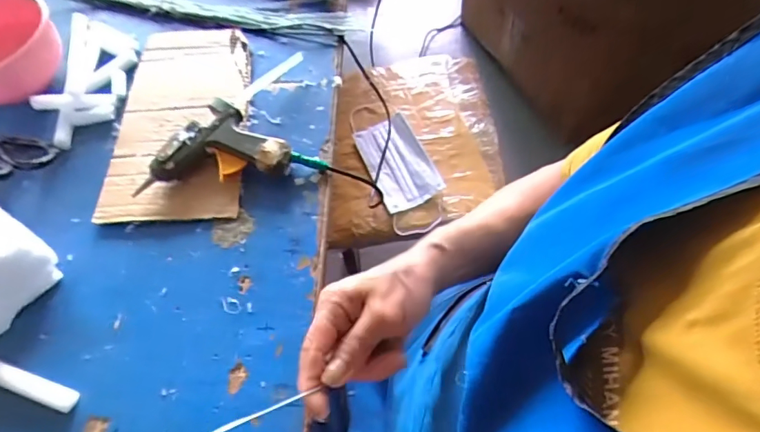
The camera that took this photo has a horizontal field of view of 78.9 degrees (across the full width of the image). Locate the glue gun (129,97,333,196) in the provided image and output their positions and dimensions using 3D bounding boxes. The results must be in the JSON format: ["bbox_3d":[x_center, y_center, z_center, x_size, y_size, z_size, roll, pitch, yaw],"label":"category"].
[{"bbox_3d":[-0.158,-0.082,0.496,0.189,0.040,0.096,-9,62,0],"label":"glue gun"}]

